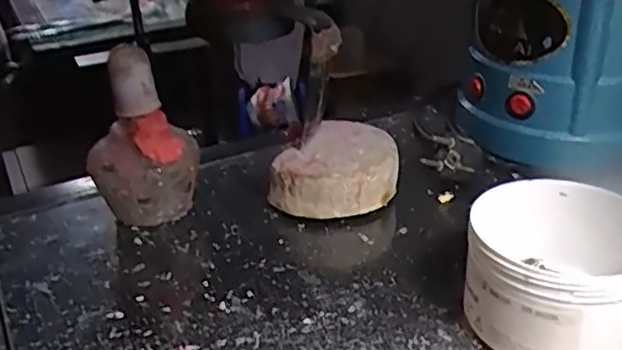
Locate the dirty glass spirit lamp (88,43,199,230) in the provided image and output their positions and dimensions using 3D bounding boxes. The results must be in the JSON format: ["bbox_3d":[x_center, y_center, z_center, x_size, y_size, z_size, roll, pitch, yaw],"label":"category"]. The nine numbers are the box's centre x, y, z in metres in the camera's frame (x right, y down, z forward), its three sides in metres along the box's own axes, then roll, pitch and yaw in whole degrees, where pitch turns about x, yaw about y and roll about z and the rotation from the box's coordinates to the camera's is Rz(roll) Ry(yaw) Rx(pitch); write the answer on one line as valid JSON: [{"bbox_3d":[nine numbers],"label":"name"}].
[{"bbox_3d":[-0.115,-0.023,0.441,0.057,0.113,0.049,22,37,38],"label":"dirty glass spirit lamp"}]

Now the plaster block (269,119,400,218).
[{"bbox_3d":[0.017,-0.004,0.477,0.087,0.043,0.082,0,28,4],"label":"plaster block"}]

